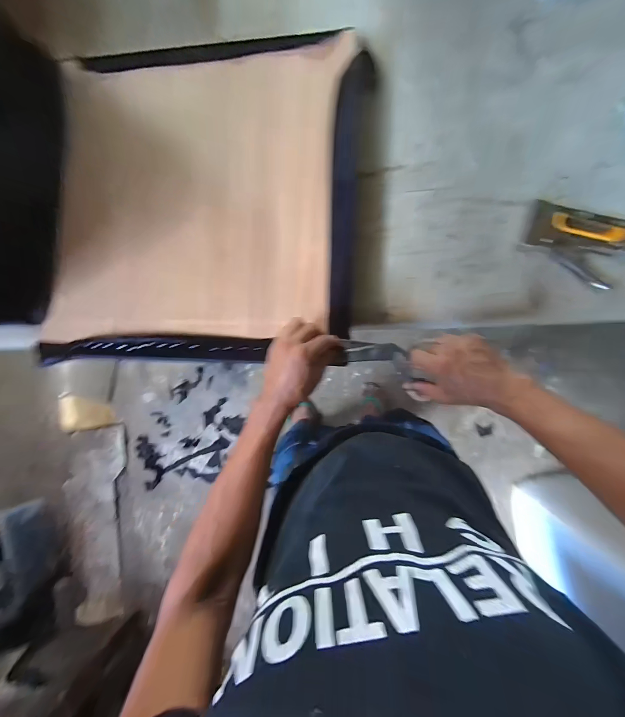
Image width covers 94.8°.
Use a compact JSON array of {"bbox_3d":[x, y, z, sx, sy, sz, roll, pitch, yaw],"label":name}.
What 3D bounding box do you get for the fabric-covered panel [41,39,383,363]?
[{"bbox_3d":[-0.195,-0.263,0.497,0.546,0.039,0.529,0,88,6],"label":"fabric-covered panel"}]

